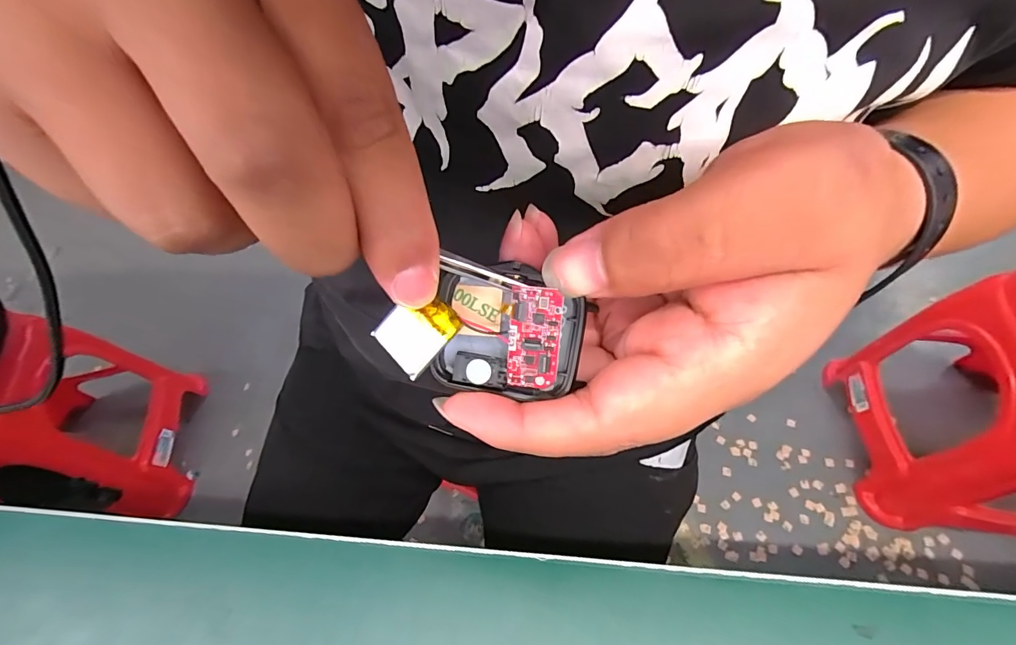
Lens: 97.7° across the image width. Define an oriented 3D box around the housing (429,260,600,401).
[{"bbox_3d":[-0.001,0.002,0.131,0.043,0.010,0.036,10,94,15],"label":"housing"}]

